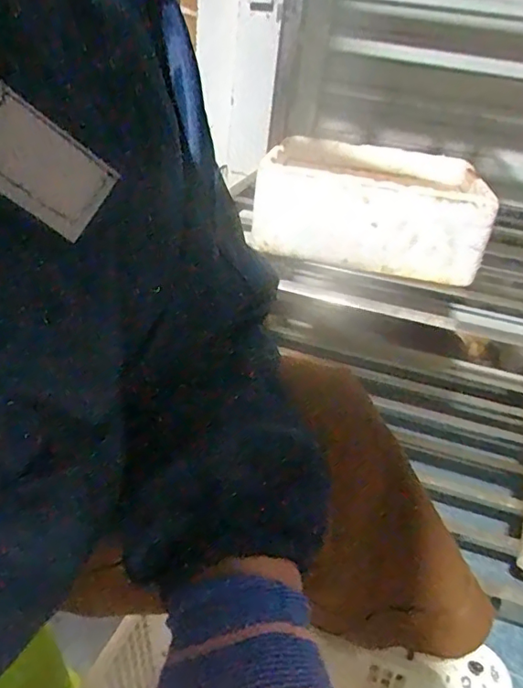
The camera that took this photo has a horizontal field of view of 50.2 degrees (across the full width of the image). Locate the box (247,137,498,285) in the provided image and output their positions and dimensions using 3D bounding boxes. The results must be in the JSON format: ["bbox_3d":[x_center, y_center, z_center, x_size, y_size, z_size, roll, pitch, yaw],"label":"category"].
[{"bbox_3d":[0.164,-0.199,0.790,0.291,0.108,0.249,16,31,13],"label":"box"}]

